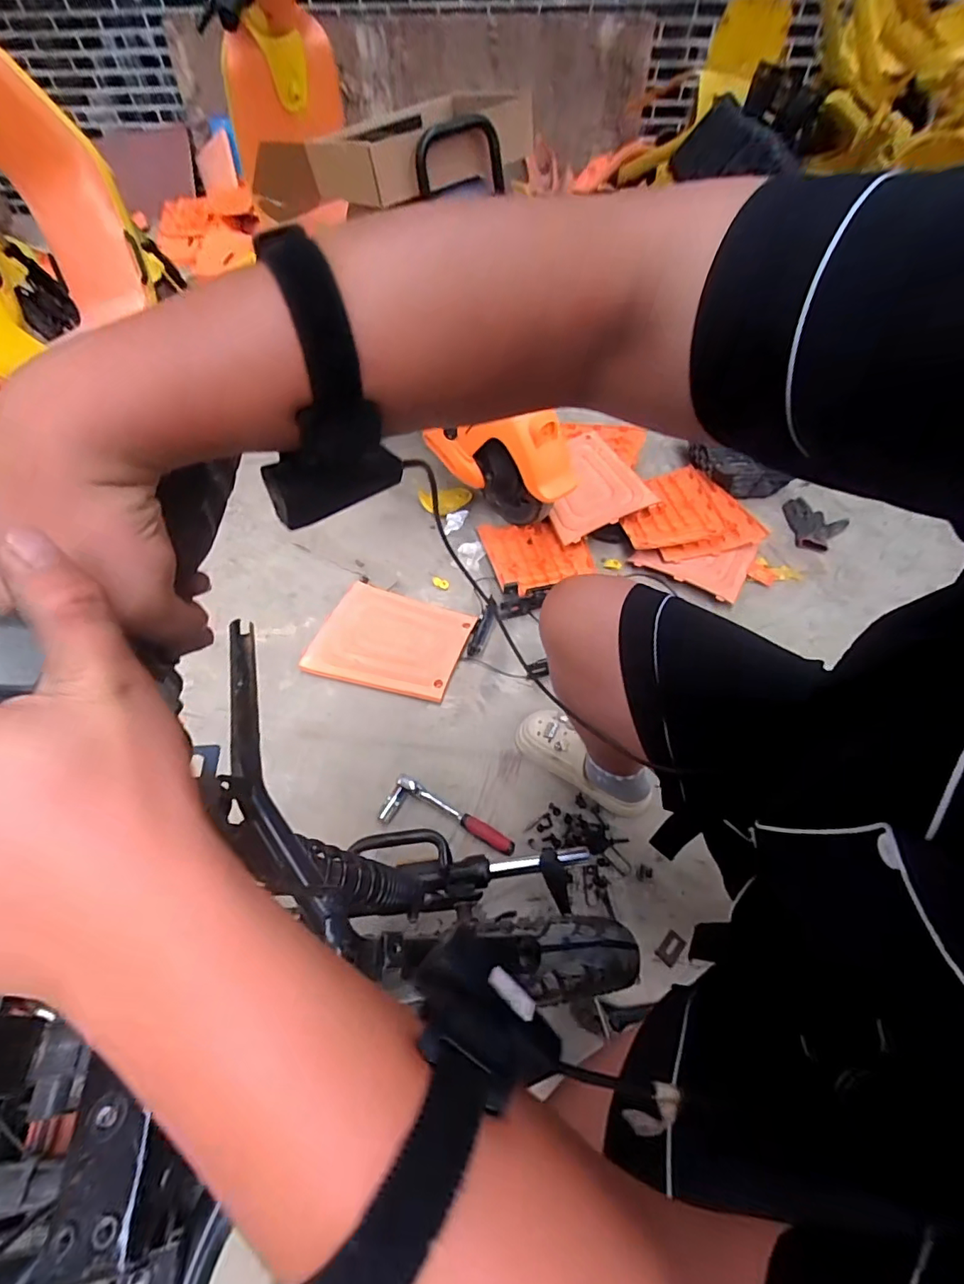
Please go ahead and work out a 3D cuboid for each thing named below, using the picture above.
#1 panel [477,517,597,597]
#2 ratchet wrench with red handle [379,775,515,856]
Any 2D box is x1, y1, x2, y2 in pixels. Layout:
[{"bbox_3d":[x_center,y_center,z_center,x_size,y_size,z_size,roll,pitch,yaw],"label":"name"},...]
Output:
[{"bbox_3d":[0.137,-0.237,1.298,0.239,0.034,0.262,-14,53,-10],"label":"panel"},{"bbox_3d":[-0.066,0.330,0.907,0.242,0.026,0.089,25,57,19],"label":"ratchet wrench with red handle"}]

